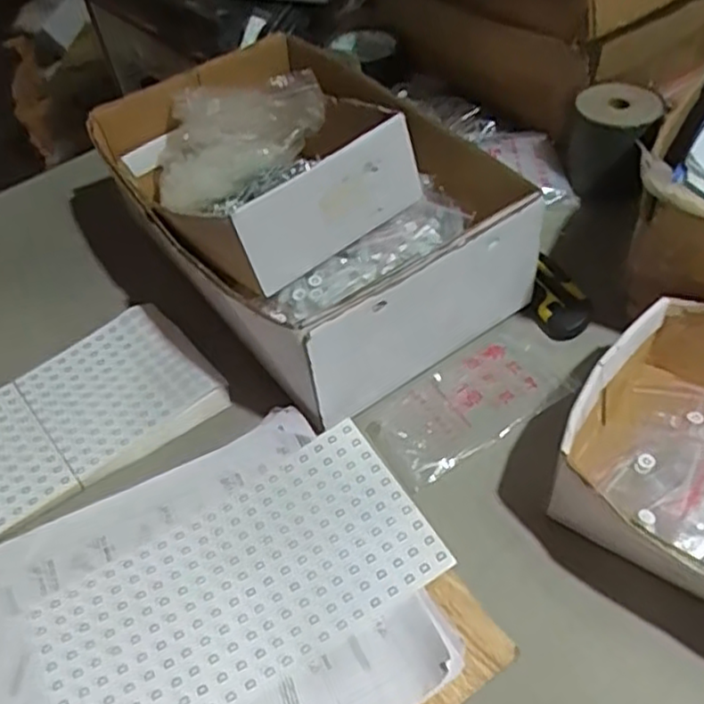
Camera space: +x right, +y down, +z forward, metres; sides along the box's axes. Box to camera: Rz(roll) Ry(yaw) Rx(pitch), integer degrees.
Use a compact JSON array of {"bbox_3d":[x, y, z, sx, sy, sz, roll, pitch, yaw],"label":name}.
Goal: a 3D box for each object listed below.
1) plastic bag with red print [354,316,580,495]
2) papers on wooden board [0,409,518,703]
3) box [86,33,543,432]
[{"bbox_3d":[0.087,0.029,0.517,0.159,0.012,0.080,-28,51,-18],"label":"plastic bag with red print"},{"bbox_3d":[-0.104,0.167,0.409,0.320,0.024,0.235,-28,51,-18],"label":"papers on wooden board"},{"bbox_3d":[-0.051,-0.122,0.588,0.206,0.144,0.350,-32,53,-21],"label":"box"}]

